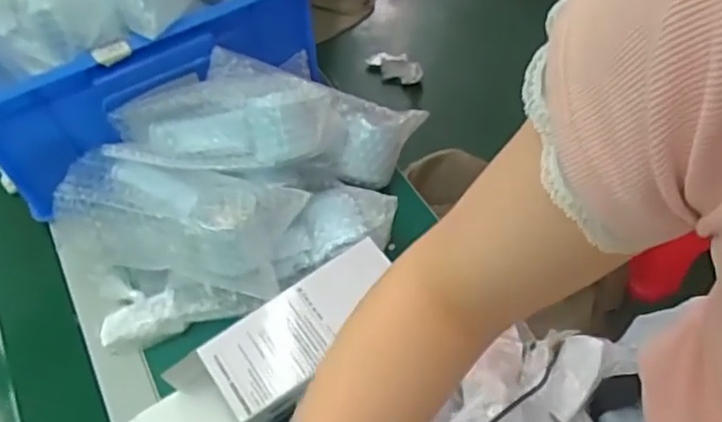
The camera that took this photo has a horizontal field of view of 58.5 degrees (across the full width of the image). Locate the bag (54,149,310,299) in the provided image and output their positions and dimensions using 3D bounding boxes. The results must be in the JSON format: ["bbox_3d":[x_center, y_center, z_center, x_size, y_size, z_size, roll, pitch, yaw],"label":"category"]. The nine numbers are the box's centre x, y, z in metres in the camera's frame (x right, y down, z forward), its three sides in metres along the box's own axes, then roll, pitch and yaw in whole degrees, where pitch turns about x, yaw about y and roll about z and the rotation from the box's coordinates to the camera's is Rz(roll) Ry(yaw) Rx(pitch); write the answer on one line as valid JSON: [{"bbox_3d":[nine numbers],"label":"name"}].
[{"bbox_3d":[-0.164,-0.004,0.549,0.210,0.033,0.089,10,54,11],"label":"bag"}]

